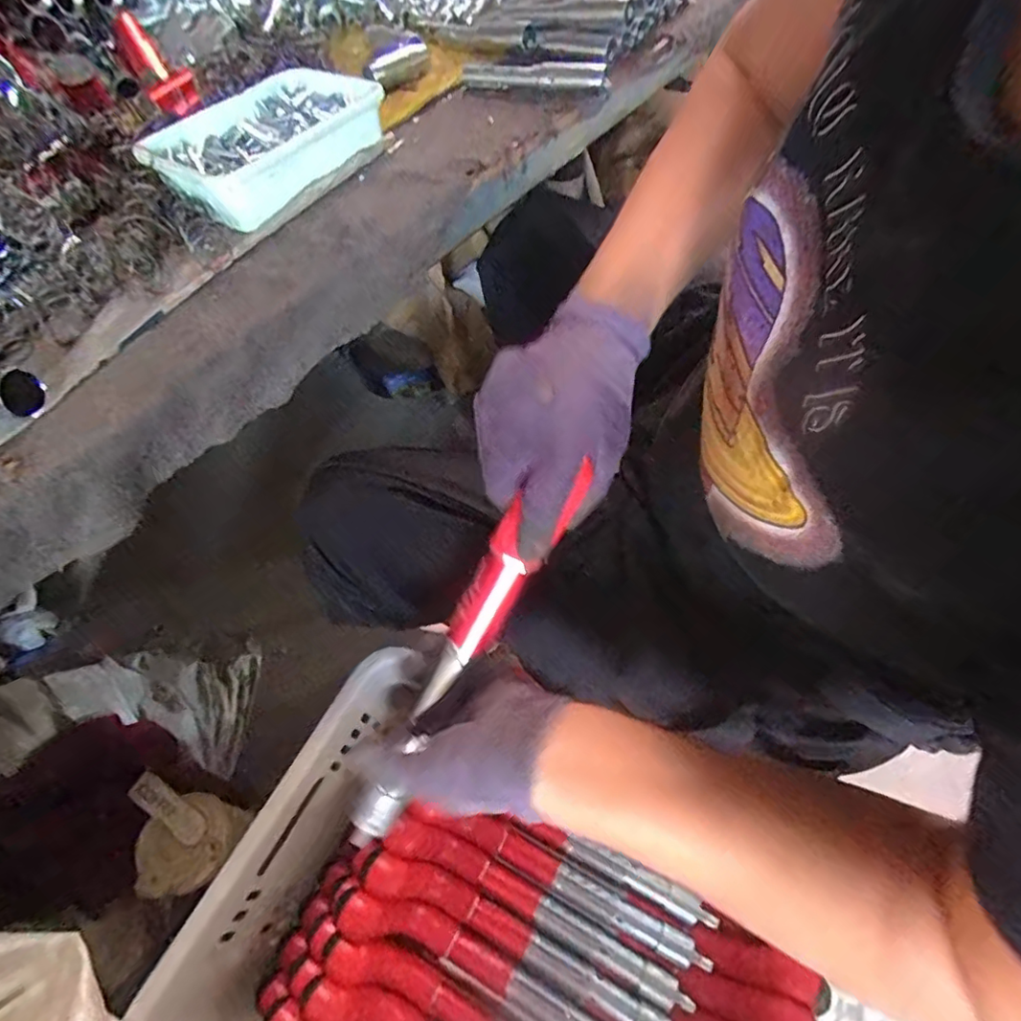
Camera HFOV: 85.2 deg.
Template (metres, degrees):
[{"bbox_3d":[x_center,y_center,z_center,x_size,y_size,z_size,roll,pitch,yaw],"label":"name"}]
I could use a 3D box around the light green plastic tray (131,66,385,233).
[{"bbox_3d":[-0.197,-0.297,0.446,0.134,0.039,0.171,36,67,22],"label":"light green plastic tray"}]

